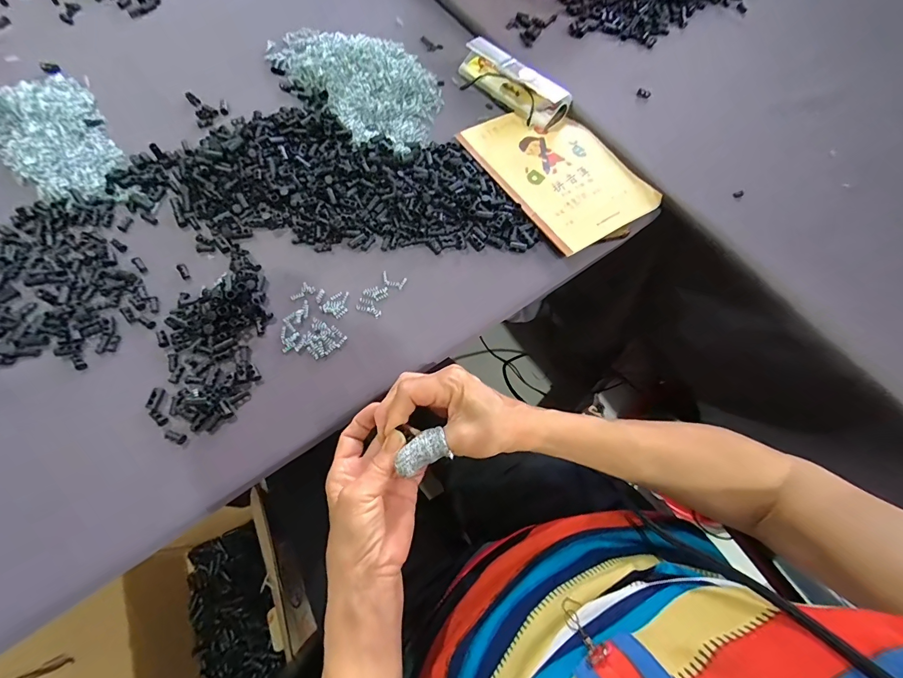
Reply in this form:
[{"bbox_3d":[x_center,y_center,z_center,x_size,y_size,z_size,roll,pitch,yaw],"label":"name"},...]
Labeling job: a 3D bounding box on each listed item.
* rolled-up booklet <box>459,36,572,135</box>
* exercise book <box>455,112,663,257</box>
[{"bbox_3d":[0.075,-0.322,0.490,0.044,0.027,0.155,-39,75,-17],"label":"rolled-up booklet"},{"bbox_3d":[0.123,-0.198,0.455,0.143,0.012,0.202,-31,72,-15],"label":"exercise book"}]

